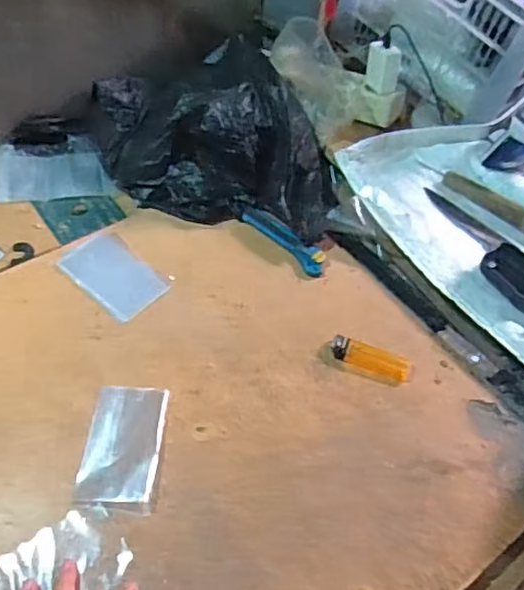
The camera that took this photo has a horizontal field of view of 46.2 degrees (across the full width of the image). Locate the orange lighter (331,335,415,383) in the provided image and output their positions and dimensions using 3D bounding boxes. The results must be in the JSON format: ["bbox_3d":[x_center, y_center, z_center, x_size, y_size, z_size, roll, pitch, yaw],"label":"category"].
[{"bbox_3d":[0.110,0.063,0.606,0.082,0.011,0.028,17,51,8],"label":"orange lighter"}]

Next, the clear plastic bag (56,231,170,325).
[{"bbox_3d":[-0.159,-0.023,0.655,0.115,0.005,0.069,38,56,23],"label":"clear plastic bag"}]

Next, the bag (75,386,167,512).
[{"bbox_3d":[-0.121,0.130,0.532,0.064,0.014,0.107,5,50,-2],"label":"bag"}]

